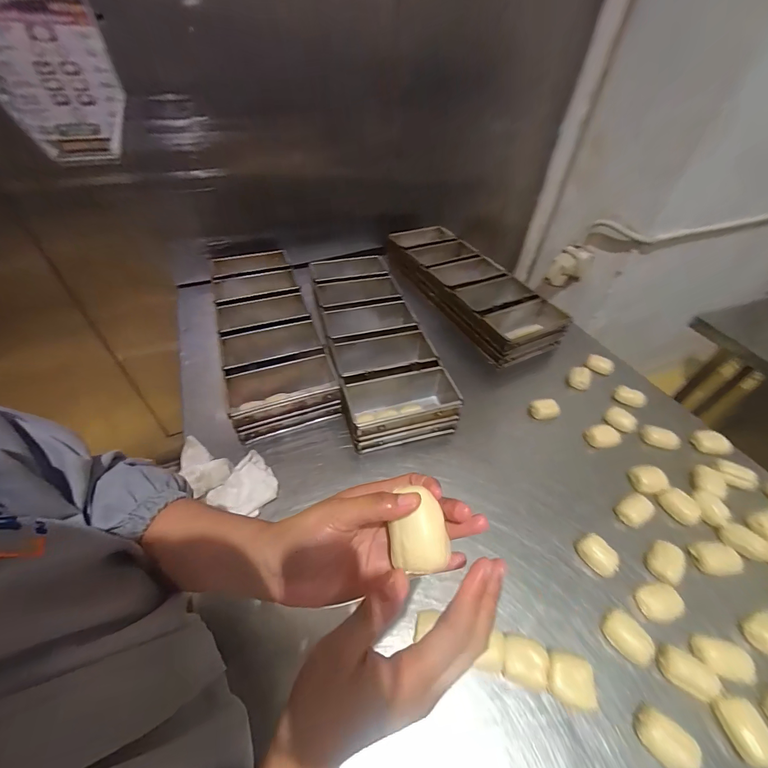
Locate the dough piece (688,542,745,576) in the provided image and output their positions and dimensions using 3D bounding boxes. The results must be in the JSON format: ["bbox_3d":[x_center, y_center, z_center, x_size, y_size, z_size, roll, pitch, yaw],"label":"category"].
[{"bbox_3d":[0.523,0.277,0.536,0.065,0.031,0.044,0,46,-3],"label":"dough piece"}]

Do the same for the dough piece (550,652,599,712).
[{"bbox_3d":[0.241,0.382,0.439,0.053,0.035,0.050,2,46,-2],"label":"dough piece"}]

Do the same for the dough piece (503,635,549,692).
[{"bbox_3d":[0.186,0.367,0.449,0.054,0.028,0.050,12,47,8],"label":"dough piece"}]

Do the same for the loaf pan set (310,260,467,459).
[{"bbox_3d":[-0.034,-0.128,0.845,0.222,0.098,0.609,-10,48,-13],"label":"loaf pan set"}]

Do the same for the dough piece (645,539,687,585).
[{"bbox_3d":[0.436,0.272,0.522,0.042,0.028,0.053,36,54,27],"label":"dough piece"}]

